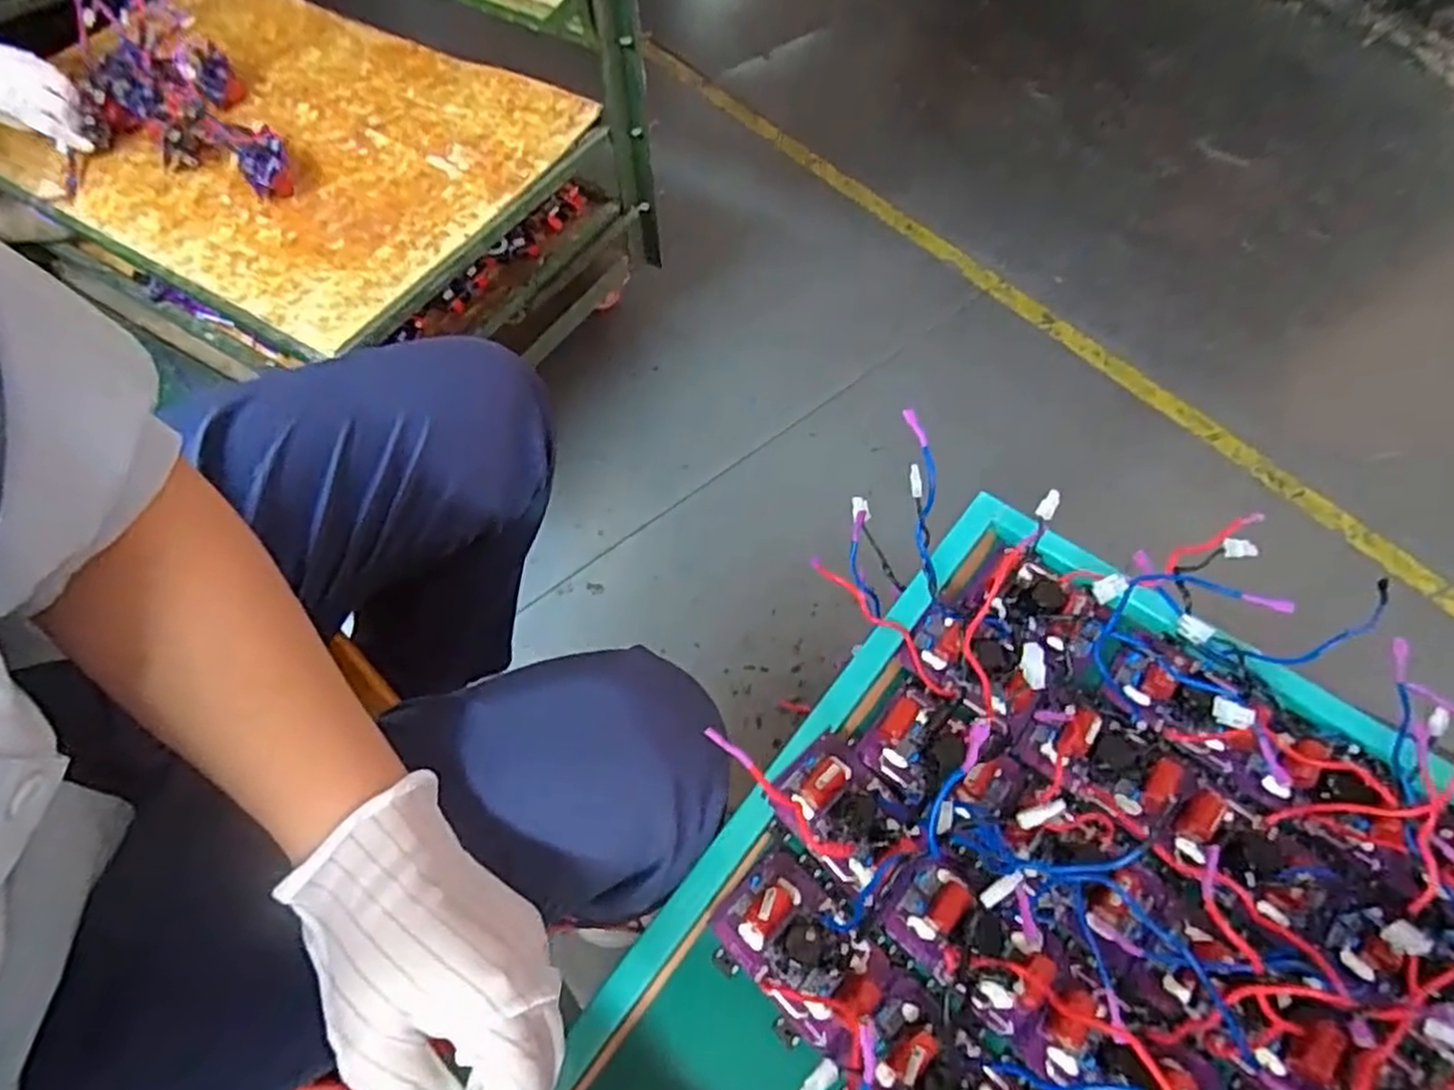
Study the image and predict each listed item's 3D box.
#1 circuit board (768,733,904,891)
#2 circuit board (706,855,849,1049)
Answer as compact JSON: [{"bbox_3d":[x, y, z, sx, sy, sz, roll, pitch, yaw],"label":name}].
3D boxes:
[{"bbox_3d":[0.074,0.165,0.483,0.076,0.033,0.067,40,69,21],"label":"circuit board"},{"bbox_3d":[0.042,0.235,0.449,0.089,0.032,0.069,40,69,21],"label":"circuit board"}]

